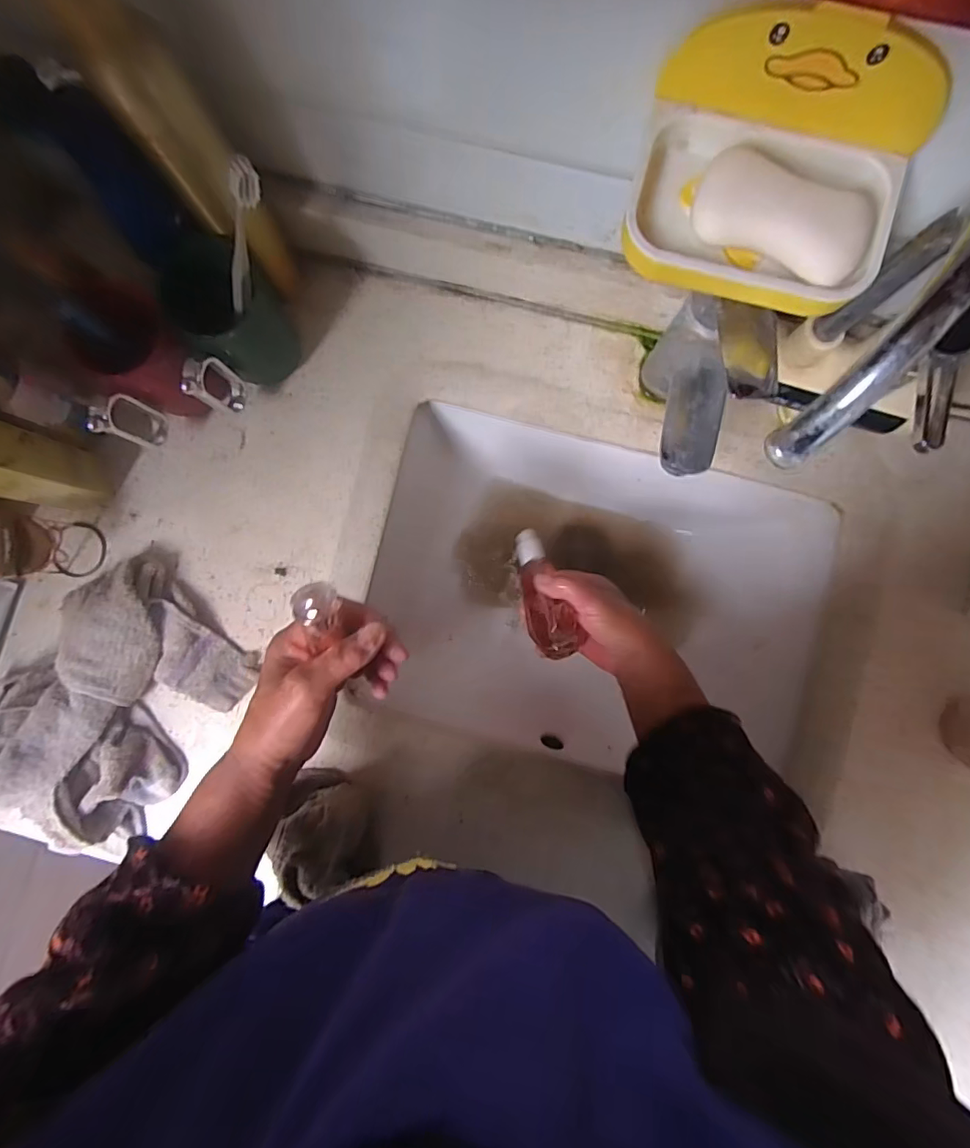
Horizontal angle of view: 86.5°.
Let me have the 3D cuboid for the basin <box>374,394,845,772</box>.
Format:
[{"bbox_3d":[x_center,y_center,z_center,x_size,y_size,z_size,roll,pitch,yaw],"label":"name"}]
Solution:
[{"bbox_3d":[0.135,0.031,0.545,0.474,0.153,0.347,15,87,2],"label":"basin"}]

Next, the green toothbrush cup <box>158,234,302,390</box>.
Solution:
[{"bbox_3d":[-0.198,-0.208,0.416,0.071,0.115,0.065,0,87,1],"label":"green toothbrush cup"}]

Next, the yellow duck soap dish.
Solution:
[{"bbox_3d":[0.147,-0.201,0.260,0.137,0.072,0.094,19,87,2],"label":"yellow duck soap dish"}]

